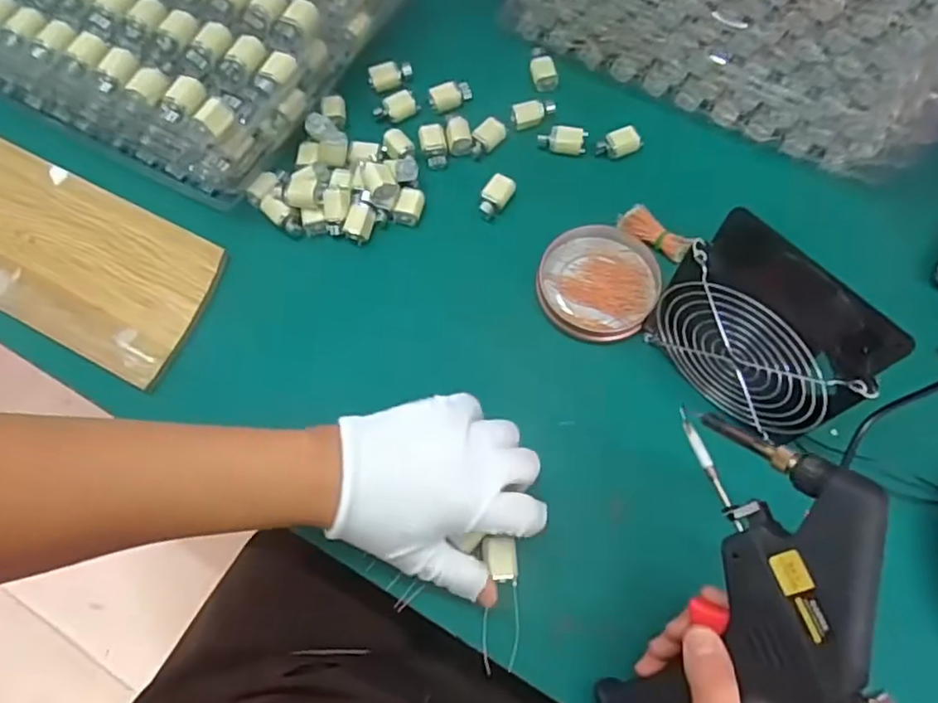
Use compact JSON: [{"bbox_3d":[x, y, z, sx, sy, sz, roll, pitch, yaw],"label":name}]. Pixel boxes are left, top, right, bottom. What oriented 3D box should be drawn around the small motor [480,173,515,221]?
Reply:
[{"bbox_3d":[0.021,-0.120,0.491,0.021,0.011,0.037,22,69,10],"label":"small motor"}]

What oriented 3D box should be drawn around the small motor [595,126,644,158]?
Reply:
[{"bbox_3d":[0.122,-0.169,0.509,0.037,0.010,0.019,-20,68,-8],"label":"small motor"}]

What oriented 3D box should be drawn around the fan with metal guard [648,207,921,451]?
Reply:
[{"bbox_3d":[0.176,-0.006,0.388,0.054,0.110,0.116,-42,73,-15],"label":"fan with metal guard"}]

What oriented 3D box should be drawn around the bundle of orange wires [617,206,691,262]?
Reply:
[{"bbox_3d":[0.141,-0.090,0.480,0.056,0.013,0.023,37,72,15],"label":"bundle of orange wires"}]

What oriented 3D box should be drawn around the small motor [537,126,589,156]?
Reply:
[{"bbox_3d":[0.078,-0.173,0.513,0.040,0.016,0.021,-1,67,0],"label":"small motor"}]

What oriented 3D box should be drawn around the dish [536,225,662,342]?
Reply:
[{"bbox_3d":[0.097,-0.053,0.470,0.086,0.014,0.095,30,71,13],"label":"dish"}]

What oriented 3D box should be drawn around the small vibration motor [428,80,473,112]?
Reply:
[{"bbox_3d":[-0.015,-0.217,0.534,0.038,0.014,0.018,-24,69,-9],"label":"small vibration motor"}]

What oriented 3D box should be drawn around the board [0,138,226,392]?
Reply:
[{"bbox_3d":[-0.404,-0.122,0.500,0.462,0.014,0.118,26,70,11],"label":"board"}]

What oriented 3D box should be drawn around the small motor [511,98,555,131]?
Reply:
[{"bbox_3d":[0.054,-0.198,0.521,0.038,0.017,0.013,-19,68,-7],"label":"small motor"}]

